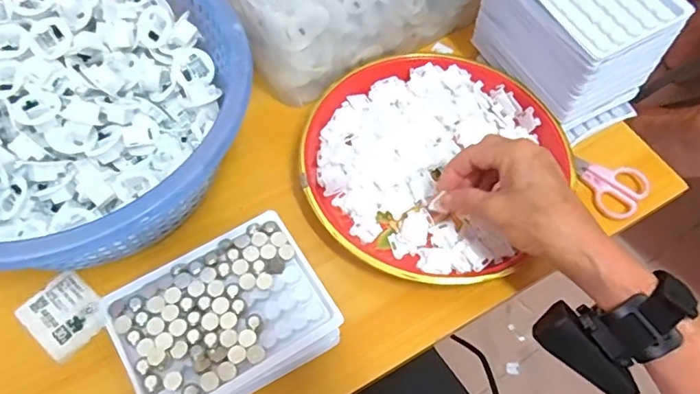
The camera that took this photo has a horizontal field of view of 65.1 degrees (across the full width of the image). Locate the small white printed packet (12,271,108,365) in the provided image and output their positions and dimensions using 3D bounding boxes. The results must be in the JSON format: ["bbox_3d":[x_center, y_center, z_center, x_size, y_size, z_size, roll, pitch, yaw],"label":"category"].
[{"bbox_3d":[-0.210,0.086,0.404,0.057,0.006,0.048,37,67,17],"label":"small white printed packet"}]

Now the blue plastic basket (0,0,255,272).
[{"bbox_3d":[-0.222,-0.066,0.424,0.252,0.105,0.263,0,62,-1],"label":"blue plastic basket"}]

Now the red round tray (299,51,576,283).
[{"bbox_3d":[0.067,-0.033,0.461,0.205,0.024,0.212,0,62,-1],"label":"red round tray"}]

